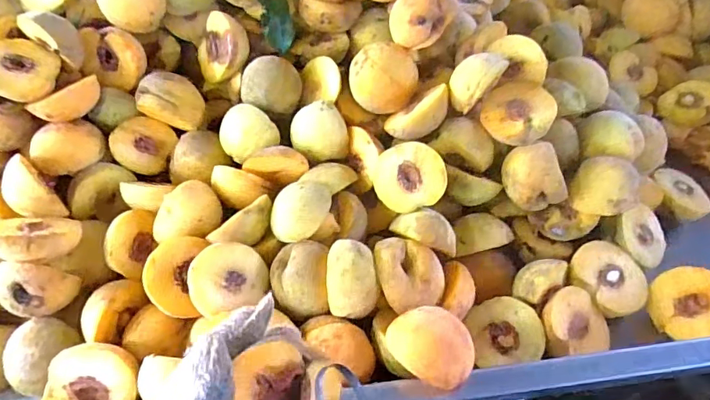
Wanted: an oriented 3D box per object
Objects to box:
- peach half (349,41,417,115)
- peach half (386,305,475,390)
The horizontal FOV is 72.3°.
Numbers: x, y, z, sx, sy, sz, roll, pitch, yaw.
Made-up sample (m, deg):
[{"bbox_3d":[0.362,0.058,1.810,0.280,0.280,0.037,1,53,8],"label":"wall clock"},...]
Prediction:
[{"bbox_3d":[0.029,-0.118,0.471,0.063,0.063,0.036,-2,13,-7],"label":"peach half"},{"bbox_3d":[0.057,0.110,0.366,0.065,0.035,0.052,31,56,27],"label":"peach half"}]

